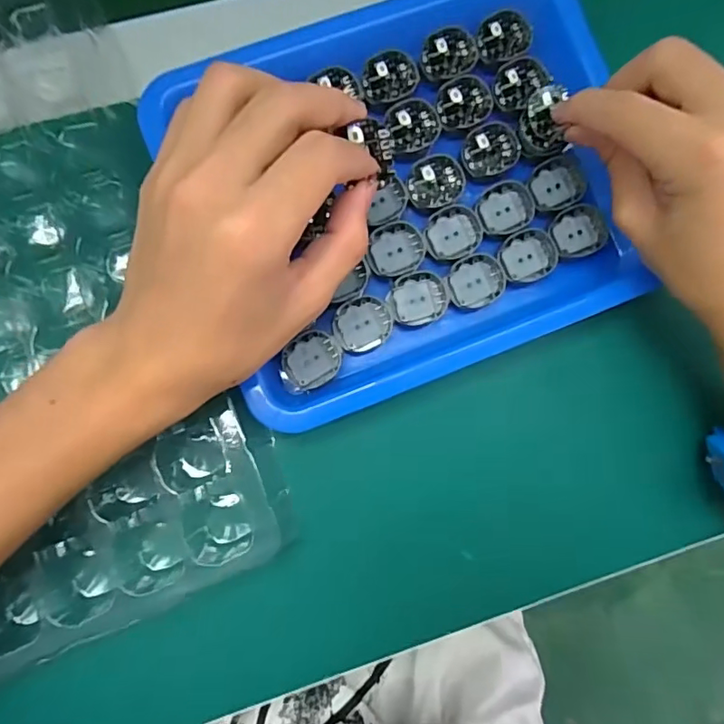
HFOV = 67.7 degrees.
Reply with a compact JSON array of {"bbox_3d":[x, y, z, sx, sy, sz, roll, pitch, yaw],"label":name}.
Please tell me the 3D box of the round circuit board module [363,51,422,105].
[{"bbox_3d":[0.014,-0.141,0.267,0.025,0.007,0.028,27,82,0],"label":"round circuit board module"}]

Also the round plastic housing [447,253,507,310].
[{"bbox_3d":[0.056,-0.040,0.267,0.028,0.006,0.025,-12,84,-6],"label":"round plastic housing"}]

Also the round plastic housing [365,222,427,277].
[{"bbox_3d":[0.017,-0.055,0.264,0.027,0.005,0.026,1,83,-4],"label":"round plastic housing"}]

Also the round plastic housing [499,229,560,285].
[{"bbox_3d":[0.083,-0.053,0.269,0.029,0.006,0.024,-18,84,-6],"label":"round plastic housing"}]

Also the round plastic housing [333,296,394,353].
[{"bbox_3d":[0.001,-0.019,0.258,0.028,0.006,0.025,-21,85,-6],"label":"round plastic housing"}]

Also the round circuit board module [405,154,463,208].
[{"bbox_3d":[0.036,-0.089,0.265,0.028,0.004,0.025,-4,83,-5],"label":"round circuit board module"}]

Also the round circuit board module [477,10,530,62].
[{"bbox_3d":[0.072,-0.165,0.274,0.024,0.007,0.029,39,82,1],"label":"round circuit board module"}]

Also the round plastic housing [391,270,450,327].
[{"bbox_3d":[0.029,-0.031,0.264,0.027,0.005,0.025,1,83,-4],"label":"round plastic housing"}]

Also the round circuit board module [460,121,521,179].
[{"bbox_3d":[0.065,-0.106,0.269,0.030,0.004,0.026,-26,85,-7],"label":"round circuit board module"}]

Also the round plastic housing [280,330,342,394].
[{"bbox_3d":[-0.025,0.000,0.257,0.031,0.005,0.023,-40,87,-8],"label":"round plastic housing"}]

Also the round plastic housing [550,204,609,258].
[{"bbox_3d":[0.109,-0.066,0.271,0.027,0.004,0.024,-23,85,-7],"label":"round plastic housing"}]

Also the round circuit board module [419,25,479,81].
[{"bbox_3d":[0.044,-0.154,0.271,0.026,0.008,0.029,33,82,1],"label":"round circuit board module"}]

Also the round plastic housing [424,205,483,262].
[{"bbox_3d":[0.045,-0.064,0.265,0.029,0.006,0.025,-10,84,-5],"label":"round plastic housing"}]

